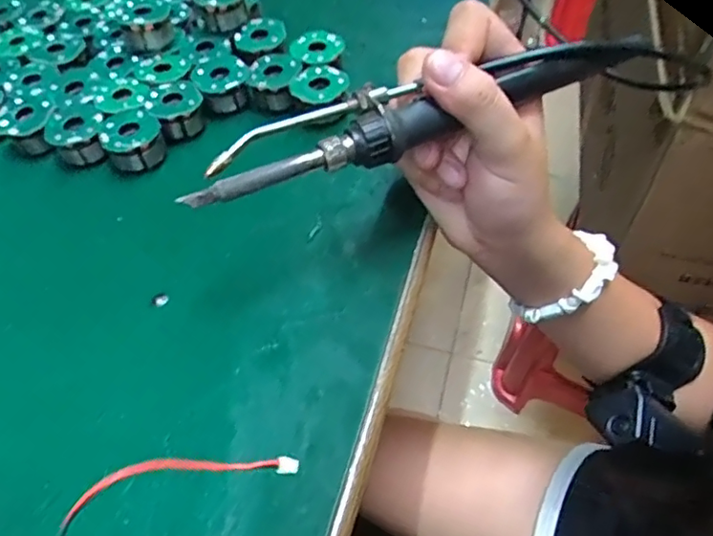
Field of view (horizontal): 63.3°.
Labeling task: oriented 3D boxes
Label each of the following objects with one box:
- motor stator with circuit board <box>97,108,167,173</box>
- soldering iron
[{"bbox_3d":[-0.124,-0.070,0.321,0.031,0.020,0.033,-27,57,-15],"label":"motor stator with circuit board"},{"bbox_3d":[0.029,-0.066,0.235,0.199,0.019,0.028,-22,55,-14],"label":"soldering iron"}]

